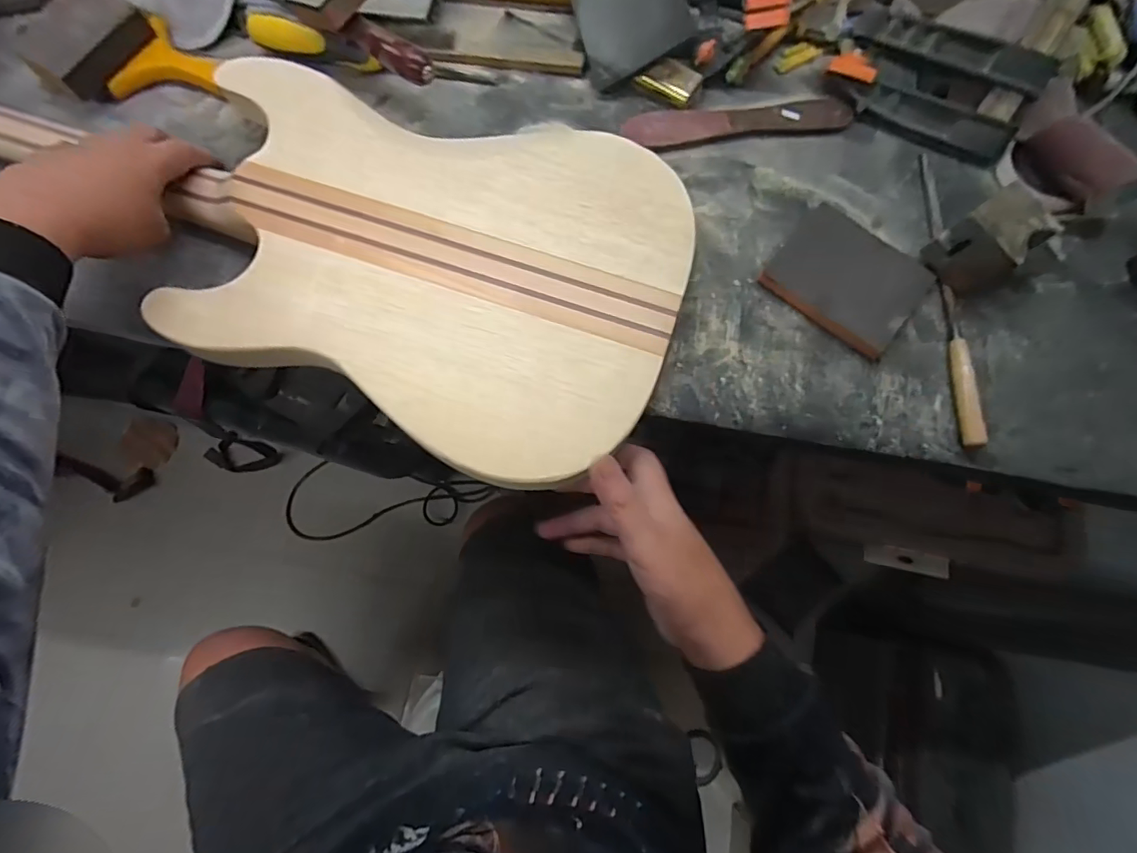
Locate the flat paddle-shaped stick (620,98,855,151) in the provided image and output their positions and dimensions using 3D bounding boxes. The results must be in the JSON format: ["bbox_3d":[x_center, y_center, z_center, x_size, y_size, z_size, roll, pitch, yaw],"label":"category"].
[{"bbox_3d":[0.165,-0.296,0.486,0.221,0.008,0.038,-8,74,-3],"label":"flat paddle-shaped stick"}]

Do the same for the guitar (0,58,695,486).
[{"bbox_3d":[-0.329,-0.223,0.449,0.875,0.046,0.295,21,75,6],"label":"guitar"}]

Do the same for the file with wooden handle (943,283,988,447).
[{"bbox_3d":[0.324,-0.053,0.412,0.012,0.016,0.141,4,74,0],"label":"file with wooden handle"}]

